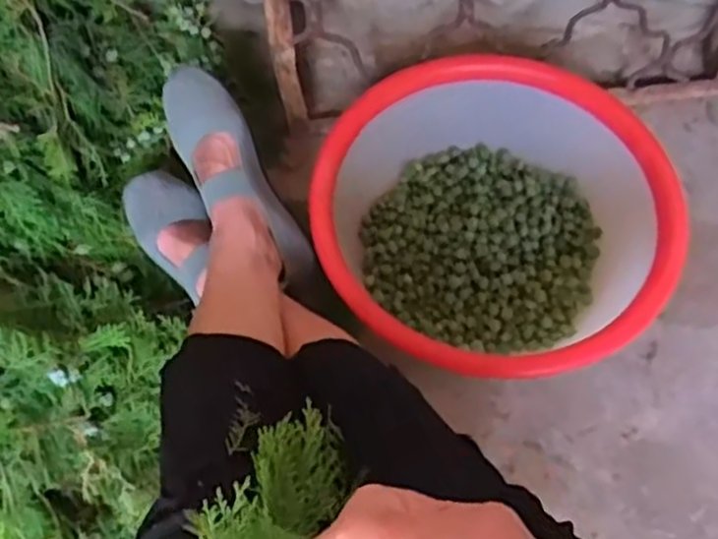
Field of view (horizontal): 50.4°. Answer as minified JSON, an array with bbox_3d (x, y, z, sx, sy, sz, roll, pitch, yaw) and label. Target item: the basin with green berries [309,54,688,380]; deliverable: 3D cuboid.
[{"bbox_3d":[0.134,-0.035,0.799,0.348,0.143,0.316,1,61,-1],"label":"basin with green berries"}]

